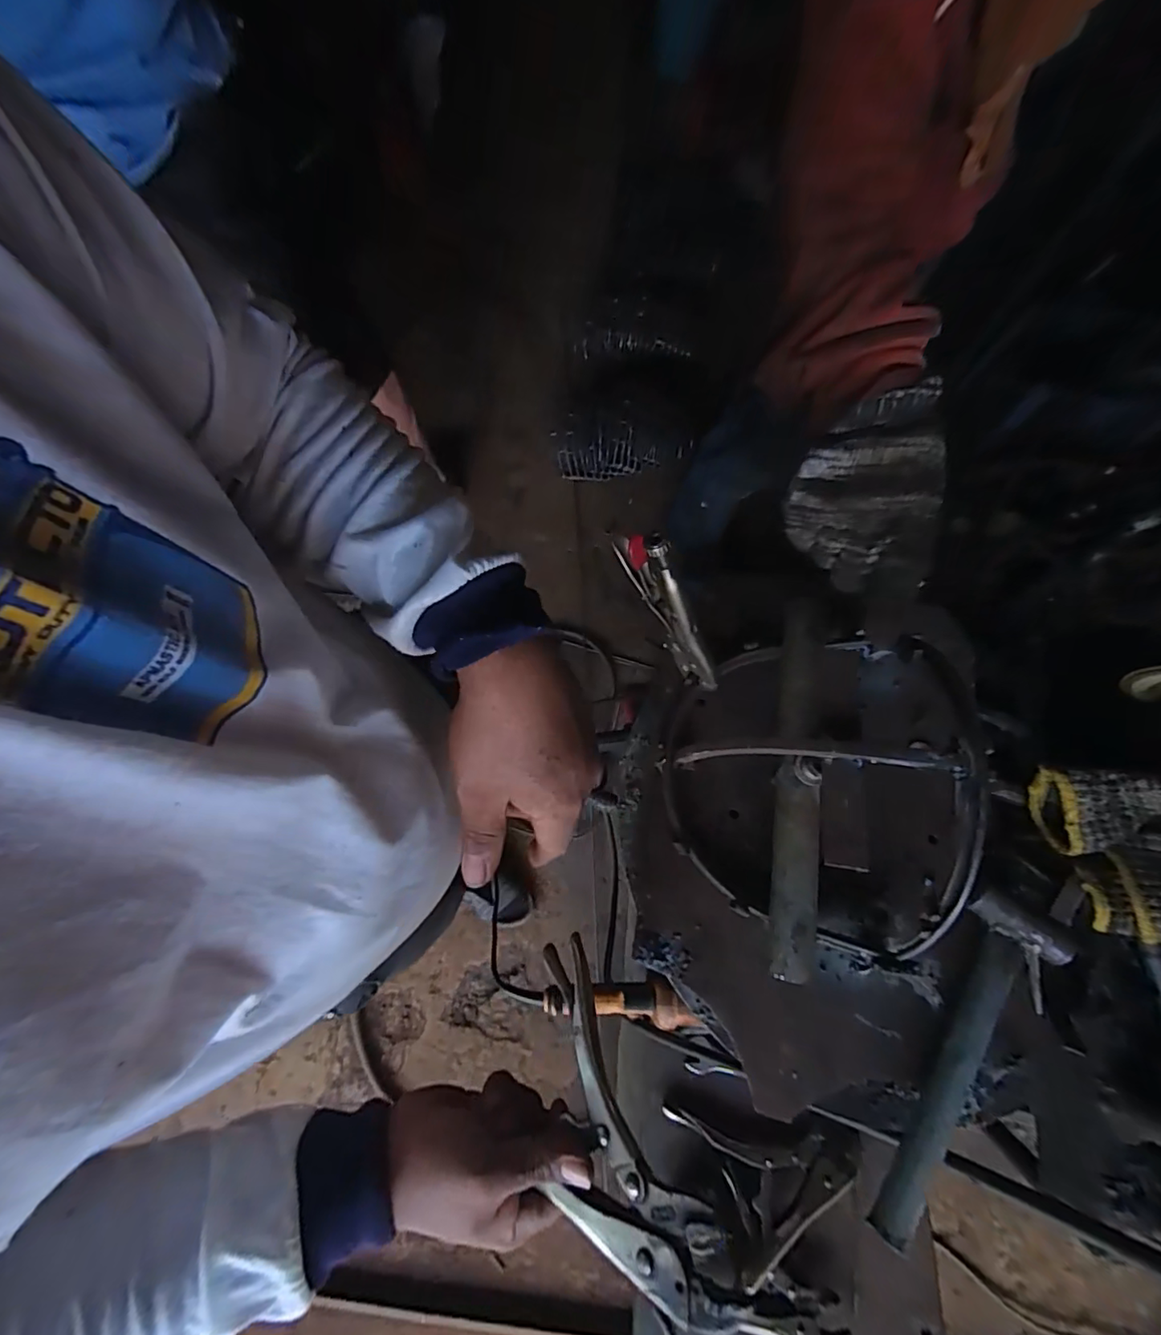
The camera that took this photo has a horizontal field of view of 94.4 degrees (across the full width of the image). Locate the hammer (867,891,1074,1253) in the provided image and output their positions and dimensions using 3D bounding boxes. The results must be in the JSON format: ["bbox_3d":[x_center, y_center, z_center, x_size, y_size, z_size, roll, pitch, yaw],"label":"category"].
[{"bbox_3d":[0.288,0.287,0.384,0.089,0.036,0.243,29,73,9],"label":"hammer"}]

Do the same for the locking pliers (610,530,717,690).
[{"bbox_3d":[0.067,-0.034,0.390,0.047,0.184,0.018,22,70,36],"label":"locking pliers"}]

